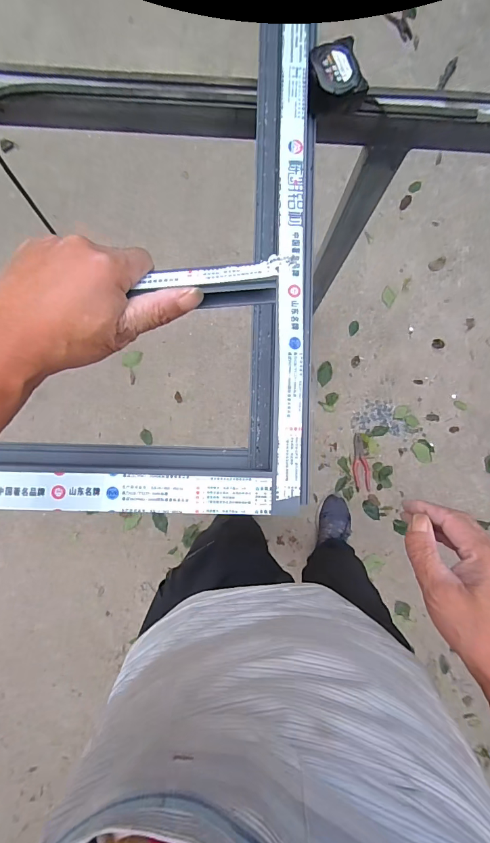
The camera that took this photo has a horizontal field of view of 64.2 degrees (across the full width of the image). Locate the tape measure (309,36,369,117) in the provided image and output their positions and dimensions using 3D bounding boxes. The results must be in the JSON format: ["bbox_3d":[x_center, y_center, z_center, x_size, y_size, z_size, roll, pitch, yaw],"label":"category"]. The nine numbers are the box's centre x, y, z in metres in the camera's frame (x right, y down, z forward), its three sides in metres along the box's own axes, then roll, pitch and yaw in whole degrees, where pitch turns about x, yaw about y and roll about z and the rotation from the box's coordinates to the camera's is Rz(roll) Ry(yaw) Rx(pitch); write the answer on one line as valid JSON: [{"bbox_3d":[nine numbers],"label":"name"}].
[{"bbox_3d":[0.103,-0.395,0.460,0.068,0.048,0.058,-18,89,-2],"label":"tape measure"}]

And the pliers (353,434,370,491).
[{"bbox_3d":[0.399,0.140,1.340,0.057,0.009,0.193,-1,88,-2],"label":"pliers"}]

